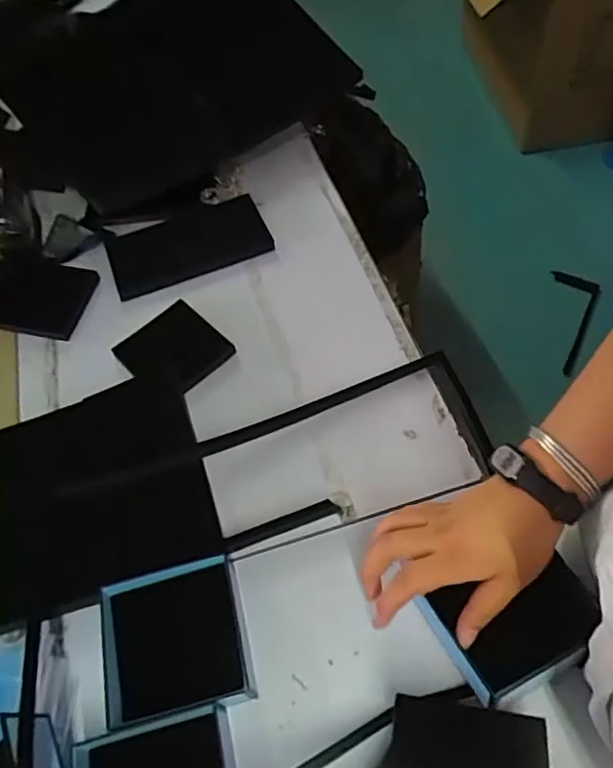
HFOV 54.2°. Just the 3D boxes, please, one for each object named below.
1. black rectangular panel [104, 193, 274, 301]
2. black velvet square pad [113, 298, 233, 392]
[{"bbox_3d":[-0.134,-0.161,0.681,0.176,0.010,0.096,-21,56,-8],"label":"black rectangular panel"},{"bbox_3d":[-0.134,-0.034,0.601,0.088,0.011,0.090,-40,61,-20],"label":"black velvet square pad"}]

